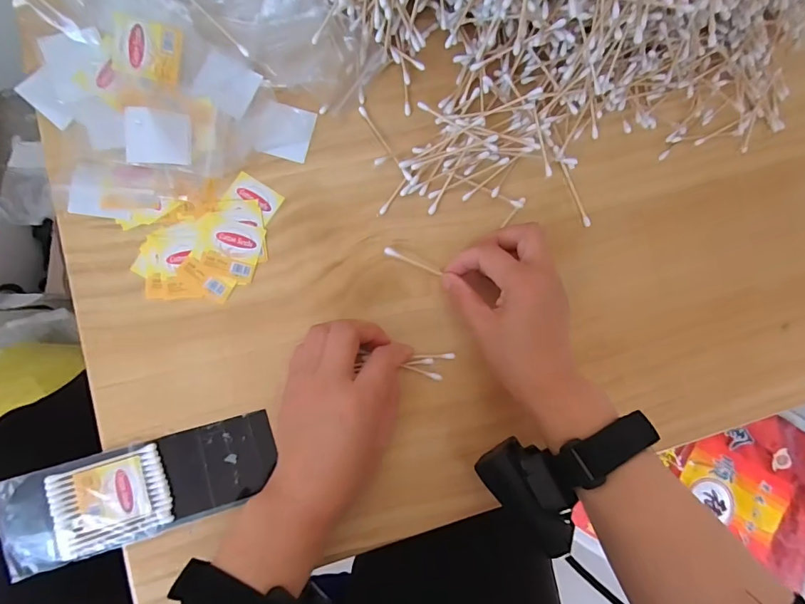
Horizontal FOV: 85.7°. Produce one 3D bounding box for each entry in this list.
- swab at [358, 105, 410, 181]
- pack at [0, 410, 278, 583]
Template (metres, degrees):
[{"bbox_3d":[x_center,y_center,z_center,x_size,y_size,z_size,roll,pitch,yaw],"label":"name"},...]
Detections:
[{"bbox_3d":[-0.014,-0.127,0.347,0.005,0.009,0.072,-33,91,-10],"label":"swab"},{"bbox_3d":[-0.179,0.130,0.298,0.178,0.006,0.062,-15,88,-10],"label":"pack"}]

